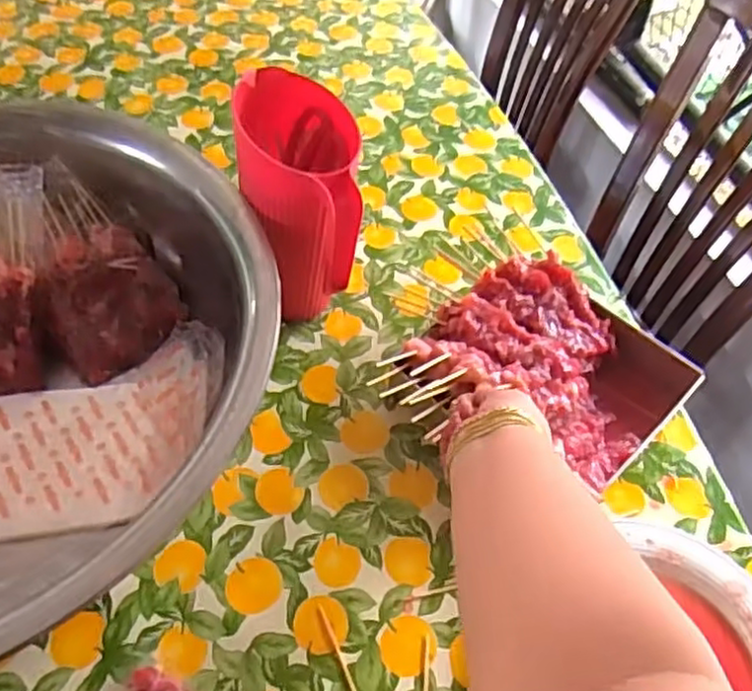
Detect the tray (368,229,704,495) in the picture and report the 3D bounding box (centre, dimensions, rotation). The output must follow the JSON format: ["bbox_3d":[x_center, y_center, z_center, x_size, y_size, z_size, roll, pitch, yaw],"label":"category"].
[{"bbox_3d":[0.144,0.018,0.728,0.316,0.080,0.241,25,55,15],"label":"tray"}]

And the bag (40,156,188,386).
[{"bbox_3d":[-0.315,-0.077,0.766,0.218,0.035,0.142,46,68,0],"label":"bag"}]

